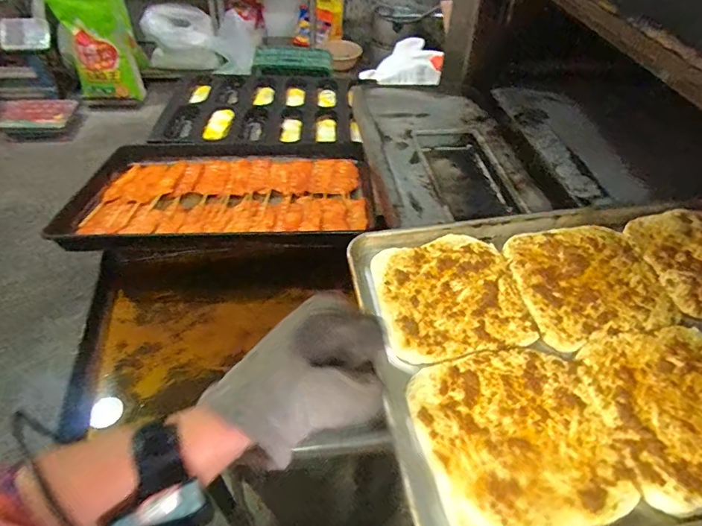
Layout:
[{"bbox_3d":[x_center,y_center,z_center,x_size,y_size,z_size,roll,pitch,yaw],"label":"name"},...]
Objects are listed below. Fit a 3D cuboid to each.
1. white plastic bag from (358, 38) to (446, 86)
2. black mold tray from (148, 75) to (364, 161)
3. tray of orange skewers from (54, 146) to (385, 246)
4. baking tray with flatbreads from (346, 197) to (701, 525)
[{"bbox_3d":[0.185,-0.718,1.579,0.274,0.084,0.235,7,44,5],"label":"white plastic bag"},{"bbox_3d":[-0.256,-0.440,1.274,0.539,0.045,0.453,-1,43,-2],"label":"black mold tray"},{"bbox_3d":[-0.279,-0.170,0.971,0.637,0.045,0.409,0,43,-2],"label":"tray of orange skewers"},{"bbox_3d":[0.320,0.082,0.528,0.594,0.041,0.401,-6,44,-9],"label":"baking tray with flatbreads"}]

